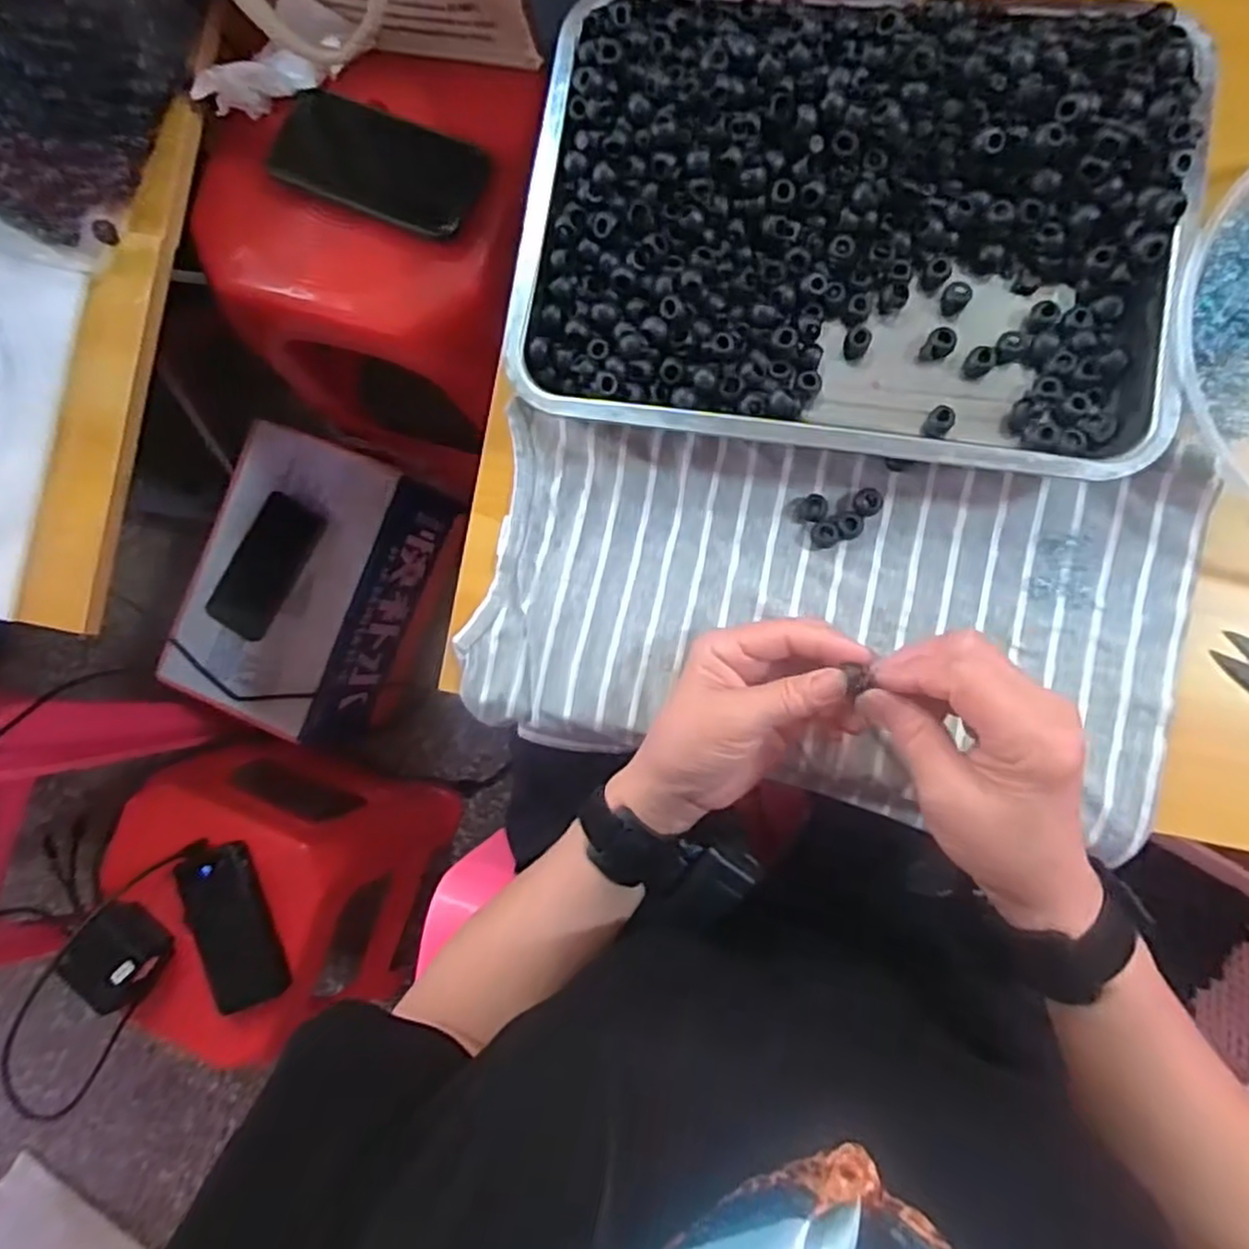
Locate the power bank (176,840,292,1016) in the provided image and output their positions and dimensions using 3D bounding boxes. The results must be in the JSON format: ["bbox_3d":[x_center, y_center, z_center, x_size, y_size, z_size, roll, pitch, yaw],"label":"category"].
[{"bbox_3d":[-0.391,0.303,0.731,0.074,0.027,0.157,-24,85,6],"label":"power bank"}]

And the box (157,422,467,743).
[{"bbox_3d":[-0.378,-0.047,0.900,0.210,0.164,0.324,20,90,8],"label":"box"}]

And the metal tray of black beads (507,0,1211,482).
[{"bbox_3d":[0.117,-0.216,0.398,0.335,0.051,0.241,8,89,8],"label":"metal tray of black beads"}]

